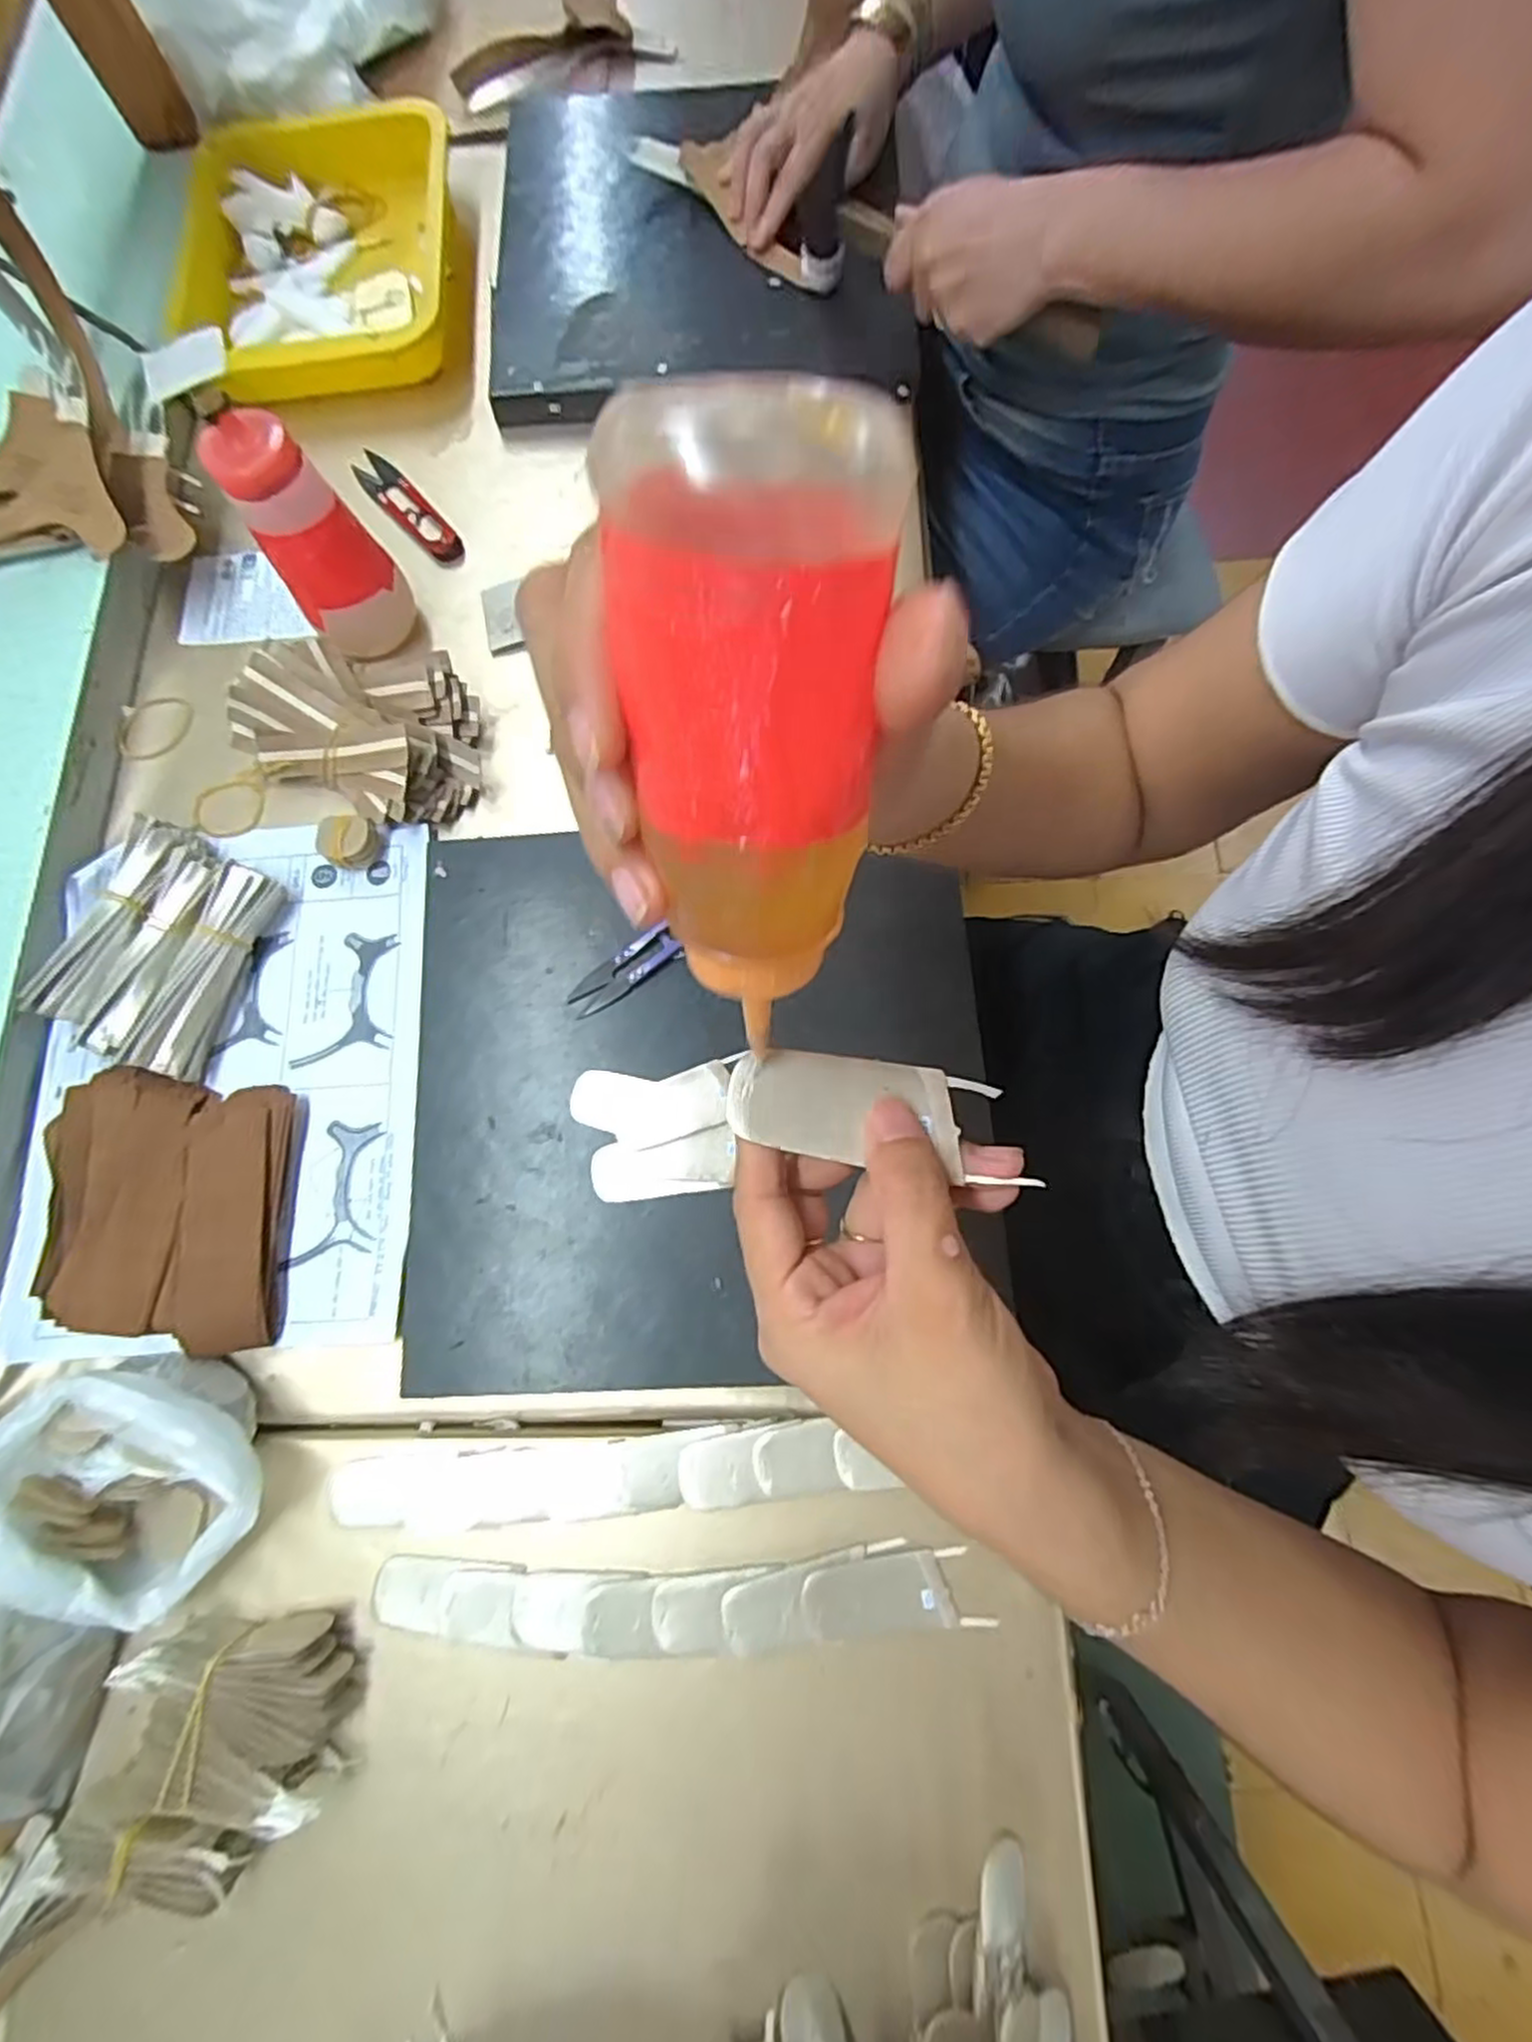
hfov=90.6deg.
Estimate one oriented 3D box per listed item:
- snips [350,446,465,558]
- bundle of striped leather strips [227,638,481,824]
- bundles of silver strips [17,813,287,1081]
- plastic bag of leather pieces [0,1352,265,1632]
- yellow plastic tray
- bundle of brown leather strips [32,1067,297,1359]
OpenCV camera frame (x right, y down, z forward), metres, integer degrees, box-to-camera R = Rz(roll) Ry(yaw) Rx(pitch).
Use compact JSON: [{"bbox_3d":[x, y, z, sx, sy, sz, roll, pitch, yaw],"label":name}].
[{"bbox_3d":[-0.251,-0.359,0.527,0.026,0.004,0.111,-39,79,-7],"label":"snips"},{"bbox_3d":[-0.242,-0.182,0.464,0.148,0.042,0.103,25,79,7],"label":"bundle of striped leather strips"},{"bbox_3d":[-0.345,-0.042,0.437,0.091,0.032,0.128,22,78,6],"label":"bundles of silver strips"},{"bbox_3d":[-0.297,0.216,0.356,0.099,0.058,0.112,-40,79,-7],"label":"plastic bag of leather pieces"},{"bbox_3d":[-0.339,-0.574,0.567,0.211,0.040,0.261,-2,77,1],"label":"yellow plastic tray"},{"bbox_3d":[-0.319,0.099,0.405,0.117,0.029,0.138,1,77,2],"label":"bundle of brown leather strips"}]

